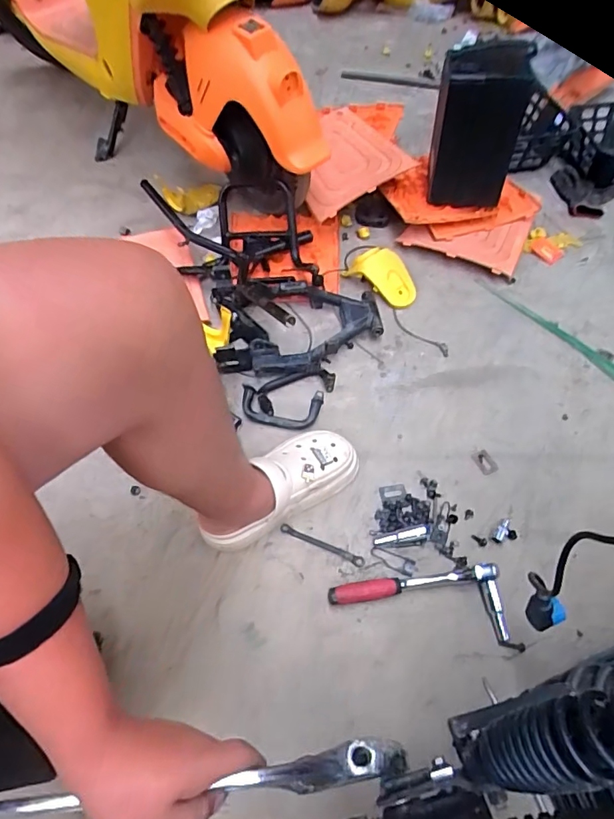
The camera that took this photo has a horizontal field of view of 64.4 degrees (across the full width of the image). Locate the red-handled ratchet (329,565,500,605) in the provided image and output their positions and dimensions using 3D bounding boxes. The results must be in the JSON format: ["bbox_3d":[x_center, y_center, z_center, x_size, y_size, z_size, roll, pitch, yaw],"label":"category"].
[{"bbox_3d":[0.154,0.256,0.707,0.243,0.034,0.028,-5,55,-2],"label":"red-handled ratchet"}]

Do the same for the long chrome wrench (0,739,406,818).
[{"bbox_3d":[-0.102,0.280,0.364,0.357,0.035,0.027,-2,54,-6],"label":"long chrome wrench"}]

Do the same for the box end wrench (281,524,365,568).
[{"bbox_3d":[0.023,0.210,0.757,0.136,0.011,0.015,18,58,17],"label":"box end wrench"}]

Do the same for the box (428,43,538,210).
[{"bbox_3d":[0.375,-0.621,1.074,0.173,0.285,0.167,11,56,12],"label":"box"}]

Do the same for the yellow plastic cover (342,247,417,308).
[{"bbox_3d":[0.169,-0.291,1.066,0.145,0.073,0.085,38,64,25],"label":"yellow plastic cover"}]

